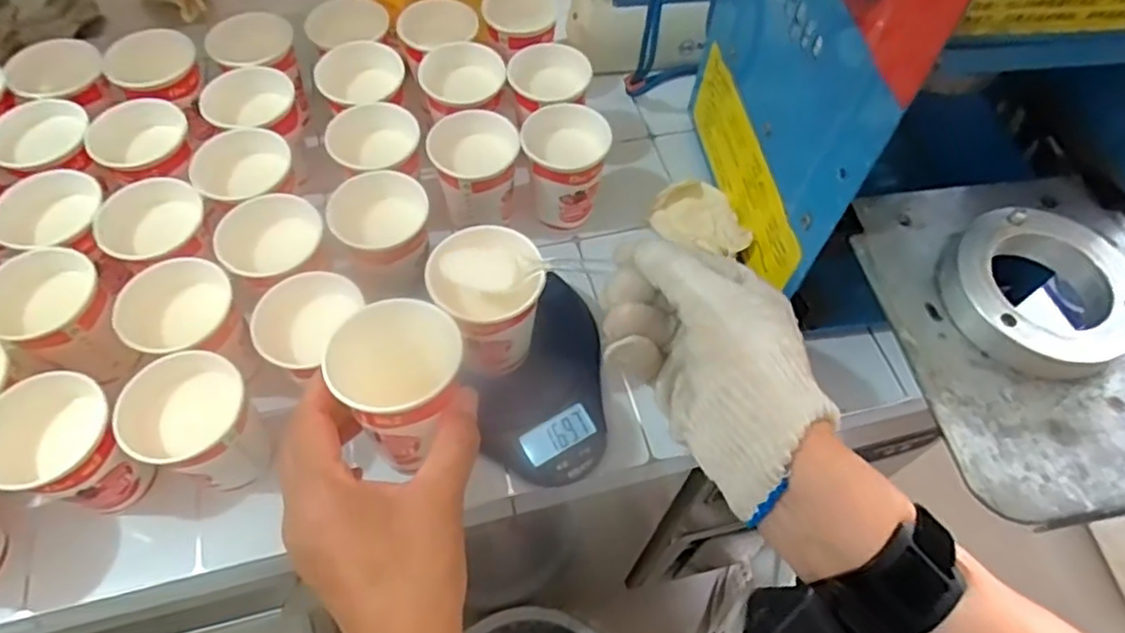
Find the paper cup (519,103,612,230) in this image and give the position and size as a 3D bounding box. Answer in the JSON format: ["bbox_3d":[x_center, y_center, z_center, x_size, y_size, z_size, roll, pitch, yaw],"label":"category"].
[{"bbox_3d":[0.001,-0.116,0.529,0.065,0.077,0.063,1,59,-2],"label":"paper cup"}]

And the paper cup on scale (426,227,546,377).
[{"bbox_3d":[-0.046,-0.006,0.418,0.062,0.090,0.060,1,59,-2],"label":"paper cup on scale"}]

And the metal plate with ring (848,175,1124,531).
[{"bbox_3d":[0.267,0.000,0.361,0.167,0.031,0.198,-8,60,-7],"label":"metal plate with ring"}]

